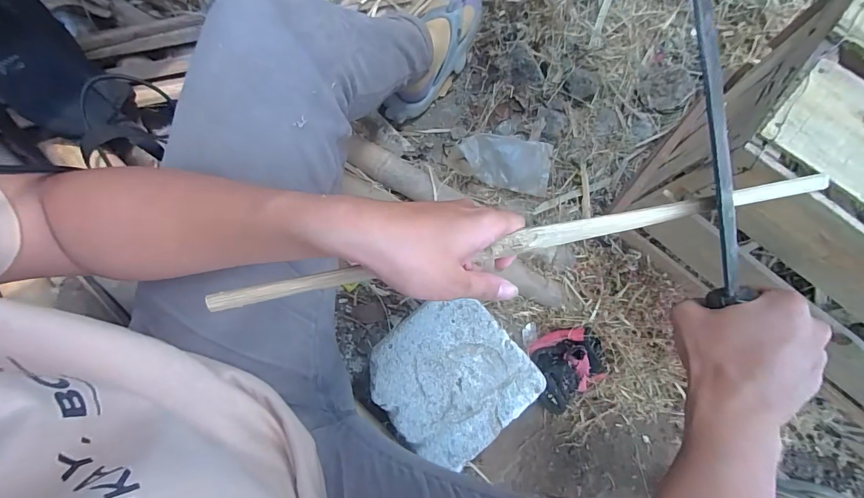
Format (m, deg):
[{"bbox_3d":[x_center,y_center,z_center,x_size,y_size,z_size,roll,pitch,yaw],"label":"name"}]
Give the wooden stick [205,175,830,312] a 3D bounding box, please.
[{"bbox_3d":[0.078,-0.007,0.292,0.479,0.011,0.015,-11,76,-4],"label":"wooden stick"}]

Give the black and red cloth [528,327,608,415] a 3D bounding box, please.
[{"bbox_3d":[0.211,0.184,0.586,0.106,0.056,0.117,-10,76,-3],"label":"black and red cloth"}]

